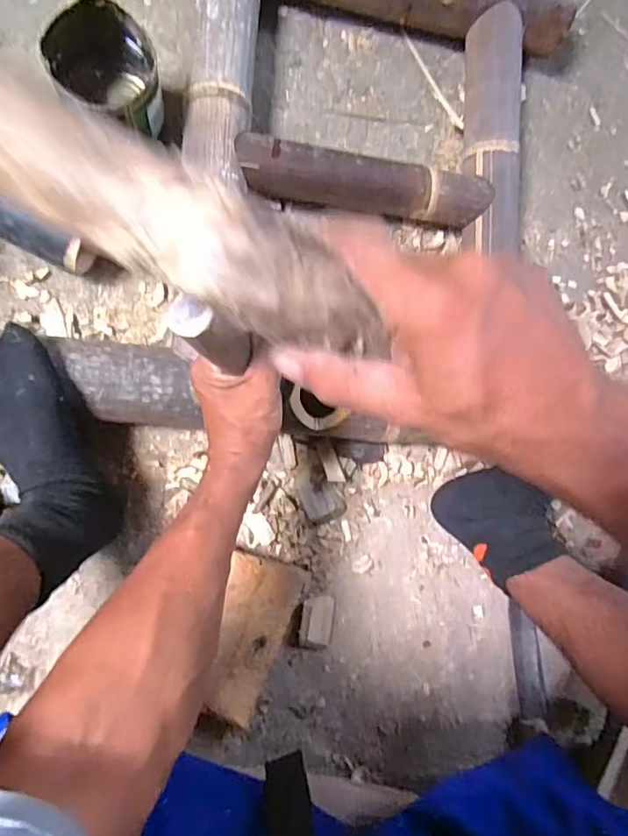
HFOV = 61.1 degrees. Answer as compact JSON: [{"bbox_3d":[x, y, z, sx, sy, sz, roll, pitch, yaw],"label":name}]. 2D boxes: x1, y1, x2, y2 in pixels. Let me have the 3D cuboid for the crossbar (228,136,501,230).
[{"bbox_3d":[0.062,-0.266,0.602,0.291,0.049,0.055,4,86,-13],"label":"crossbar"}]

